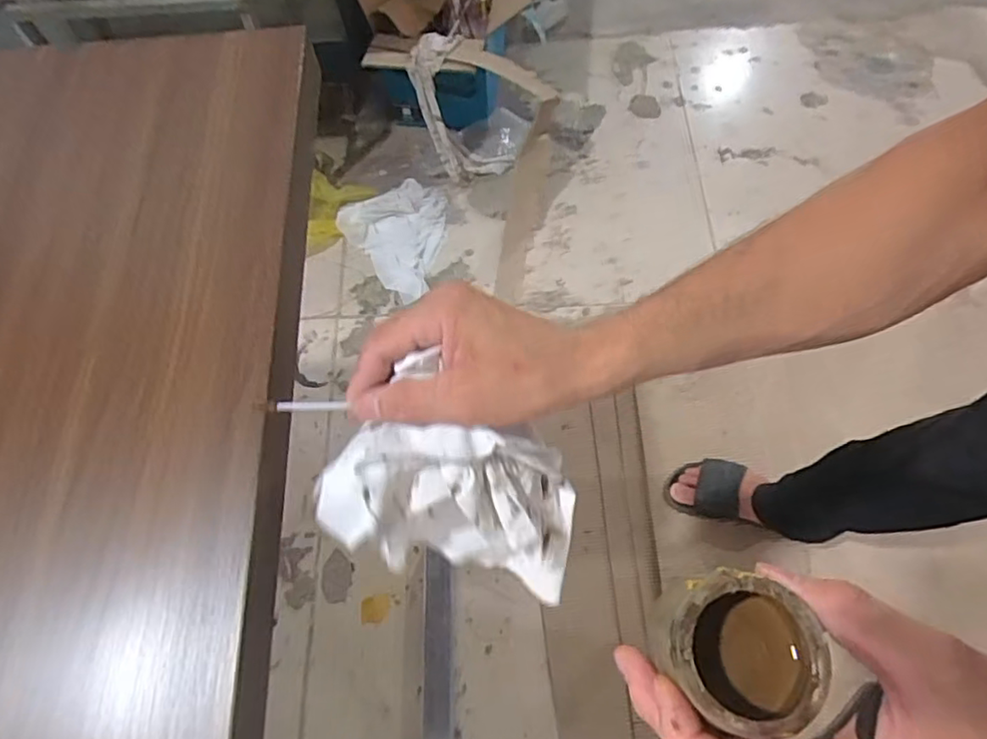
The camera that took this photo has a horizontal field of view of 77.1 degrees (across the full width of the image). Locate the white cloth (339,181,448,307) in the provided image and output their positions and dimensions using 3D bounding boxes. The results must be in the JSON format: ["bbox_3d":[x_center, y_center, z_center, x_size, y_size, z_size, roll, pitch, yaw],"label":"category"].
[{"bbox_3d":[-0.183,-0.306,1.358,0.236,0.043,0.254,-35,69,-14],"label":"white cloth"}]

